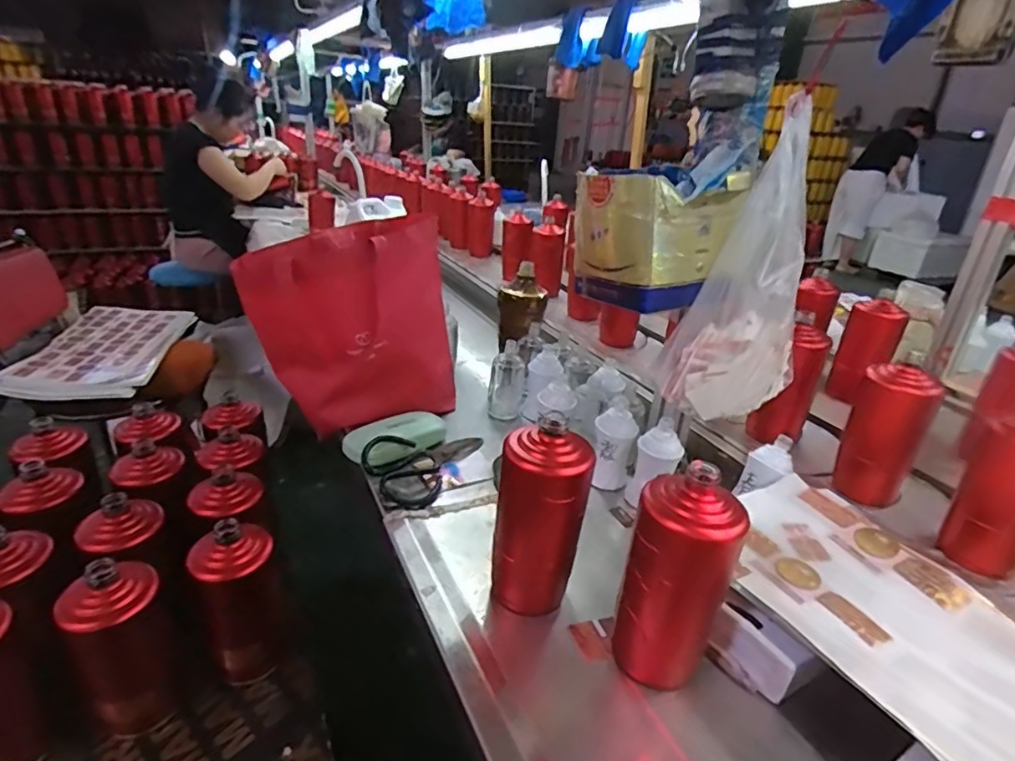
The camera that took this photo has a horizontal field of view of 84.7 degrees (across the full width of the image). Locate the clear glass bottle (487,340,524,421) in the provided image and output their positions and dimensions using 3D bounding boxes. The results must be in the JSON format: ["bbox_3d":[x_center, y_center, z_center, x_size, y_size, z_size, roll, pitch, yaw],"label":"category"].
[{"bbox_3d":[-0.002,0.003,0.892,0.053,0.124,0.044,3,26,-1],"label":"clear glass bottle"}]

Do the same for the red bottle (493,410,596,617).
[{"bbox_3d":[0.032,0.131,0.535,0.082,0.183,0.065,-18,33,-37],"label":"red bottle"}]

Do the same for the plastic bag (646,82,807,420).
[{"bbox_3d":[0.266,-0.117,0.615,0.181,0.344,0.090,0,26,-8],"label":"plastic bag"}]

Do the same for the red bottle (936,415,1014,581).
[{"bbox_3d":[0.542,0.116,0.596,0.067,0.180,0.071,-6,27,-19],"label":"red bottle"}]

